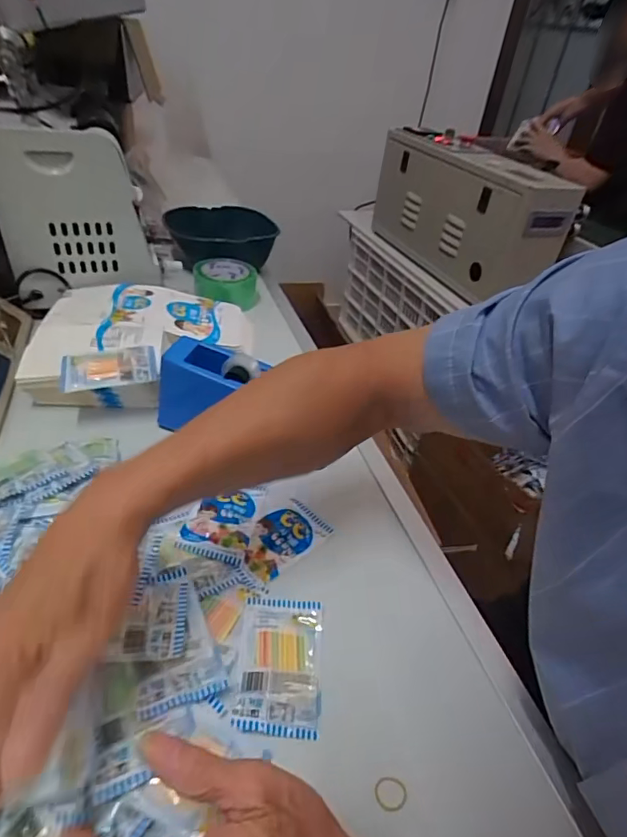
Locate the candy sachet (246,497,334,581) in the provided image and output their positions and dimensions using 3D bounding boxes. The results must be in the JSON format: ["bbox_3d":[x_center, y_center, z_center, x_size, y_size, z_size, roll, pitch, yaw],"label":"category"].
[{"bbox_3d":[-0.033,0.112,0.470,0.058,0.007,0.087,35,46,30],"label":"candy sachet"}]

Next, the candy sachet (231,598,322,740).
[{"bbox_3d":[-0.025,0.185,0.378,0.061,0.010,0.100,5,38,-3],"label":"candy sachet"}]

